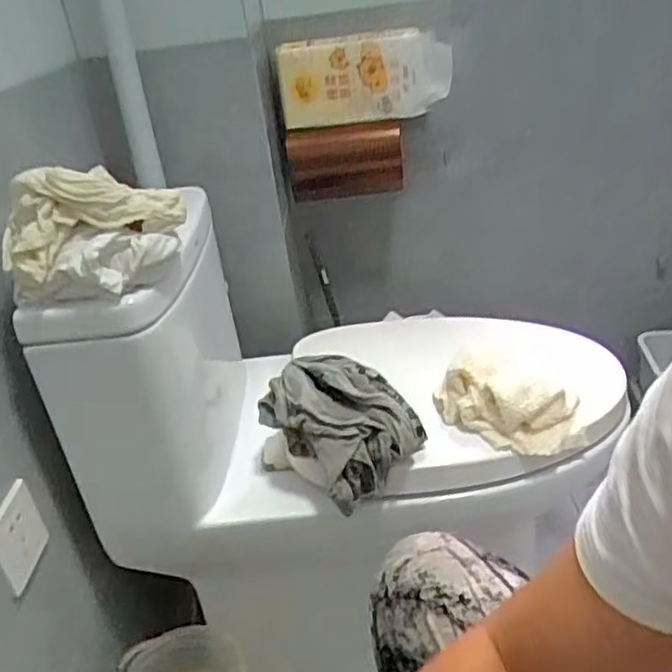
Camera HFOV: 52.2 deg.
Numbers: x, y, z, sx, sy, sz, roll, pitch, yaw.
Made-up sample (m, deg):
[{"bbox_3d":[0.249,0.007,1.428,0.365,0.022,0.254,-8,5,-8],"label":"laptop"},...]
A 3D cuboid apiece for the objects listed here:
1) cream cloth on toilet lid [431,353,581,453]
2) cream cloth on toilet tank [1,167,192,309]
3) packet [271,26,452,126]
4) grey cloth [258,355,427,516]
[{"bbox_3d":[0.203,0.078,0.825,0.163,0.075,0.090,7,32,25],"label":"cream cloth on toilet lid"},{"bbox_3d":[-0.234,-0.102,0.664,0.172,0.117,0.055,-15,29,-14],"label":"cream cloth on toilet tank"},{"bbox_3d":[0.046,-0.429,1.146,0.288,0.135,0.096,-11,29,-6],"label":"packet"},{"bbox_3d":[-0.001,0.113,0.830,0.125,0.135,0.199,-27,34,-31],"label":"grey cloth"}]

